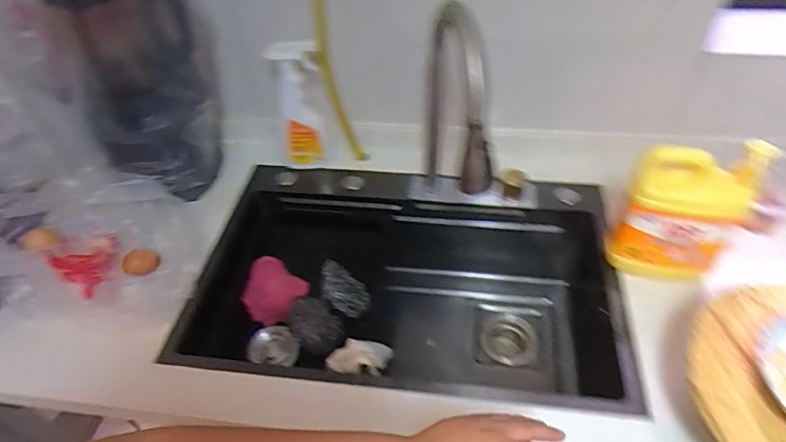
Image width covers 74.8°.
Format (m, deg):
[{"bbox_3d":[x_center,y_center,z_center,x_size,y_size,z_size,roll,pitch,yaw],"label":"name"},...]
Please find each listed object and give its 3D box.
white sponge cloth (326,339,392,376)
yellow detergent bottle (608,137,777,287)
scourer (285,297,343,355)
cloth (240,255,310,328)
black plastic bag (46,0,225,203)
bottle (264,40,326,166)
[{"bbox_3d":[-0.051,0.210,0.789,0.092,0.033,0.056,2,46,6],"label":"white sponge cloth"},{"bbox_3d":[0.405,0.000,0.734,0.142,0.238,0.068,1,45,5],"label":"yellow detergent bottle"},{"bbox_3d":[-0.136,0.179,0.883,0.109,0.033,0.081,28,53,27],"label":"scourer"},{"bbox_3d":[-0.220,0.126,0.925,0.106,0.023,0.109,35,58,4],"label":"cloth"},{"bbox_3d":[-0.400,-0.219,0.833,0.214,0.391,0.148,-22,48,-17],"label":"black plastic bag"},{"bbox_3d":[-0.172,-0.212,0.962,0.094,0.260,0.061,-7,45,-3],"label":"bottle"}]

